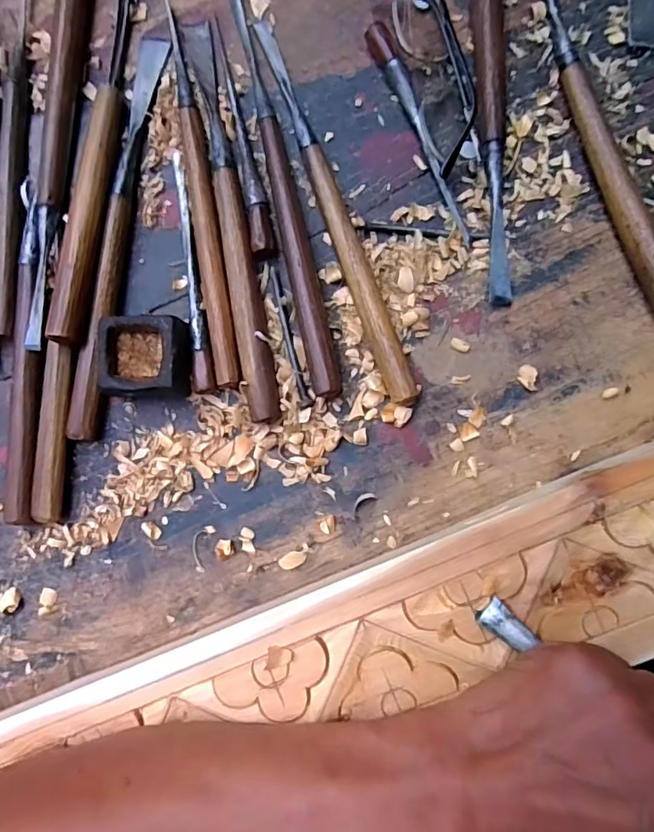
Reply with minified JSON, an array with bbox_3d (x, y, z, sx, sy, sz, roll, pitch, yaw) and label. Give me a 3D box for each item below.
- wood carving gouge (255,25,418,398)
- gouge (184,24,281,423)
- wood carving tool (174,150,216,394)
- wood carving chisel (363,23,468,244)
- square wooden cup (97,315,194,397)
[{"bbox_3d":[0.004,-0.123,0.313,0.020,0.016,0.245,-20,87,3],"label":"wood carving gouge"},{"bbox_3d":[-0.057,-0.119,0.317,0.021,0.016,0.246,-10,88,3],"label":"gouge"},{"bbox_3d":[-0.084,-0.088,0.320,0.012,0.012,0.149,-9,88,3],"label":"wood carving tool"},{"bbox_3d":[0.057,-0.167,0.315,0.012,0.011,0.140,-24,87,3],"label":"wood carving chisel"},{"bbox_3d":[-0.106,-0.035,0.314,0.051,0.026,0.044,-3,88,4],"label":"square wooden cup"}]

